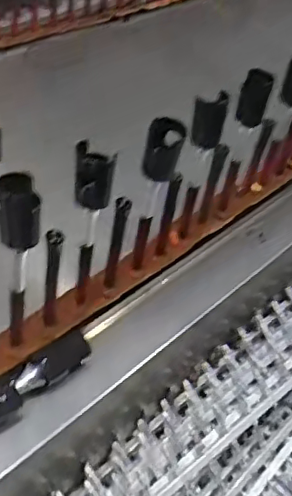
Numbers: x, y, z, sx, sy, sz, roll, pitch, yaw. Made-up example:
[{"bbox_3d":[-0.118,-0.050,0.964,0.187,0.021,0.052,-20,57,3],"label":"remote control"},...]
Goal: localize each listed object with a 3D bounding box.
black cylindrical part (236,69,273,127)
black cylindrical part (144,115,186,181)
[{"bbox_3d":[0.146,-0.203,0.803,0.043,0.067,0.048,13,42,6],"label":"black cylindrical part"},{"bbox_3d":[0.021,-0.113,0.692,0.042,0.073,0.033,10,42,2],"label":"black cylindrical part"}]

